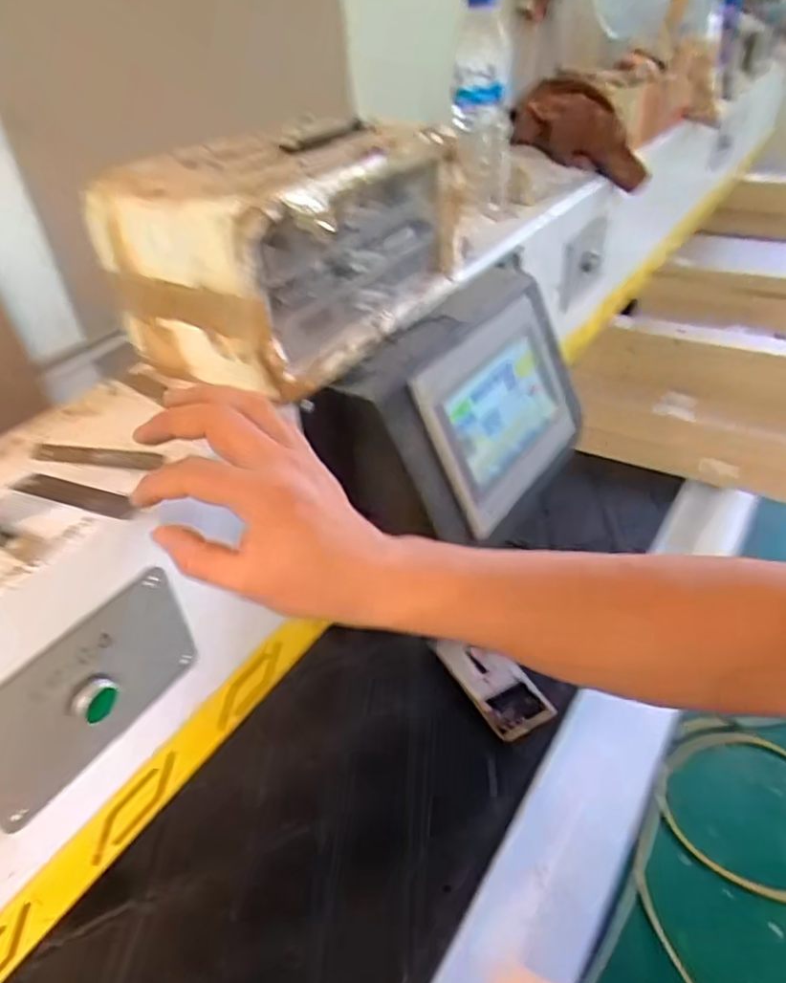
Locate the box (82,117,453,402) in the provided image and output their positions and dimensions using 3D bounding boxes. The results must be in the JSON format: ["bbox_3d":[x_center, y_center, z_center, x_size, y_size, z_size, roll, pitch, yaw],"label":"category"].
[{"bbox_3d":[-0.069,-0.201,0.520,0.158,0.138,0.264,21,45,28],"label":"box"}]

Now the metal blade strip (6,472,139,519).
[{"bbox_3d":[-0.193,0.002,0.395,0.088,0.004,0.020,13,45,19],"label":"metal blade strip"}]

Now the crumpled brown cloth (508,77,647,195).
[{"bbox_3d":[0.279,-0.502,0.910,0.232,0.101,0.081,8,28,-27],"label":"crumpled brown cloth"}]

